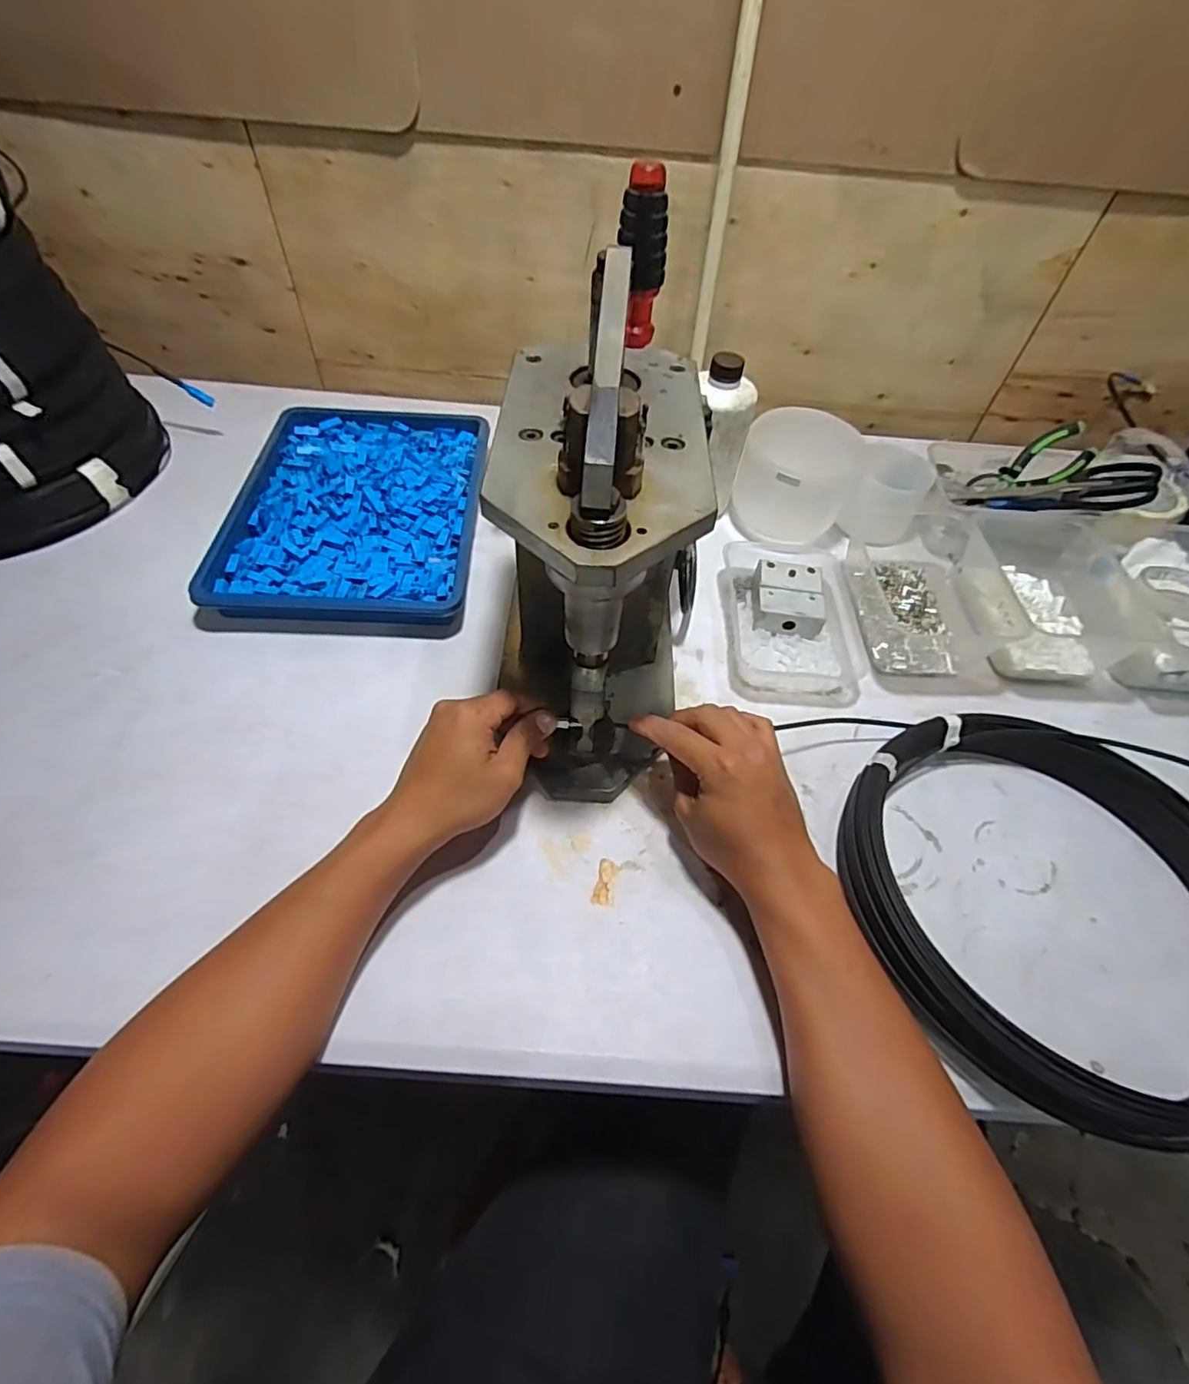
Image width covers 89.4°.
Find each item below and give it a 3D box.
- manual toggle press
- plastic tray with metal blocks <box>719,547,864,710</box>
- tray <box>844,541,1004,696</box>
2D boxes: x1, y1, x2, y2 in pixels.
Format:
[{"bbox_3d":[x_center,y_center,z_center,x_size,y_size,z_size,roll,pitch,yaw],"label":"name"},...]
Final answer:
[{"bbox_3d":[0.007,-0.122,0.433,0.148,0.296,0.282,12,54,5],"label":"manual toggle press"},{"bbox_3d":[0.192,-0.076,0.586,0.126,0.039,0.190,6,53,0],"label":"plastic tray with metal blocks"},{"bbox_3d":[0.320,-0.084,0.609,0.126,0.030,0.196,2,53,-3],"label":"tray"}]

